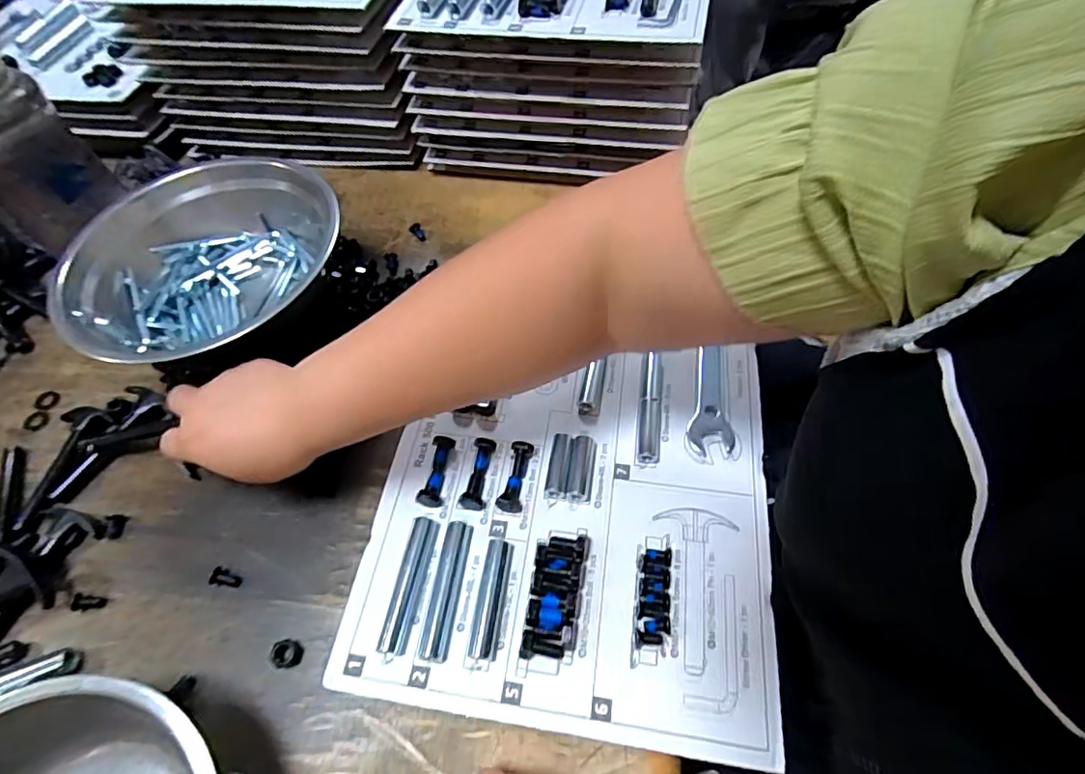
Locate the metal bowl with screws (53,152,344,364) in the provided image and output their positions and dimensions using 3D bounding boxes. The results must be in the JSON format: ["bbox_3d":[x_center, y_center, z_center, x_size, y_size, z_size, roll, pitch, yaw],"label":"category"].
[{"bbox_3d":[-0.266,-0.102,0.440,0.205,0.081,0.174,-34,61,-19],"label":"metal bowl with screws"}]

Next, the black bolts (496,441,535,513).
[{"bbox_3d":[-0.020,0.066,0.405,0.017,0.016,0.053,9,57,9],"label":"black bolts"}]

